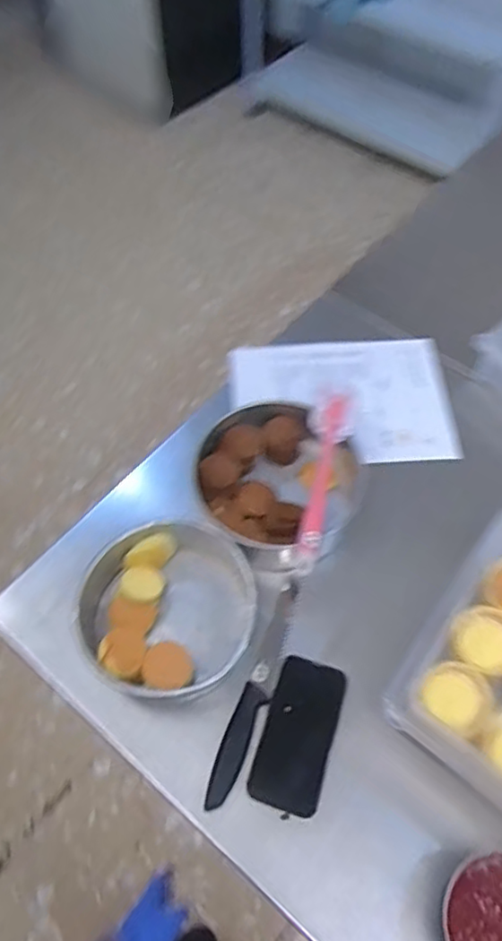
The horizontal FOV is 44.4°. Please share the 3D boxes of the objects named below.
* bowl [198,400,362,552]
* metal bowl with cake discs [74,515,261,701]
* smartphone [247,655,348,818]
[{"bbox_3d":[0.033,0.013,0.772,0.185,0.094,0.186,0,60,0],"label":"bowl"},{"bbox_3d":[-0.087,0.151,0.679,0.181,0.066,0.190,0,60,0],"label":"metal bowl with cake discs"},{"bbox_3d":[0.050,0.269,0.634,0.070,0.012,0.144,16,61,9],"label":"smartphone"}]

